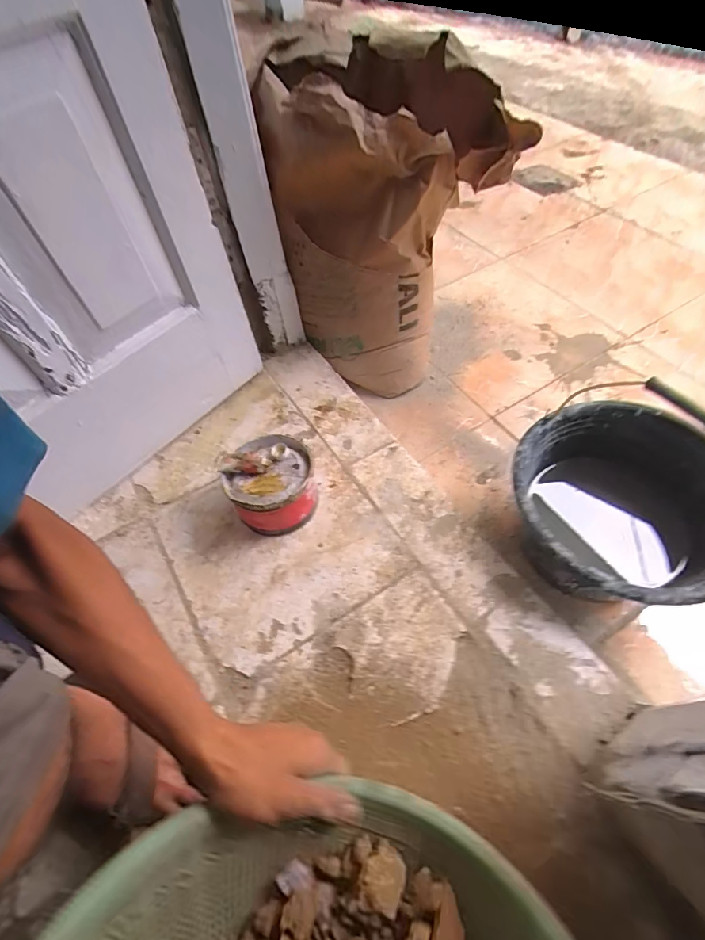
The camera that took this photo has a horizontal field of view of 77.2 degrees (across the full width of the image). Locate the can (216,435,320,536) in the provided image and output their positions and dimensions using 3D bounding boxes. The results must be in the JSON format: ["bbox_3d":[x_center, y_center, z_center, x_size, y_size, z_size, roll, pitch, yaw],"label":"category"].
[{"bbox_3d":[-0.121,0.020,0.658,0.125,0.098,0.132,-2,57,3],"label":"can"}]

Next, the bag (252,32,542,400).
[{"bbox_3d":[0.060,-0.386,0.789,0.350,0.485,0.232,-12,56,-4],"label":"bag"}]

